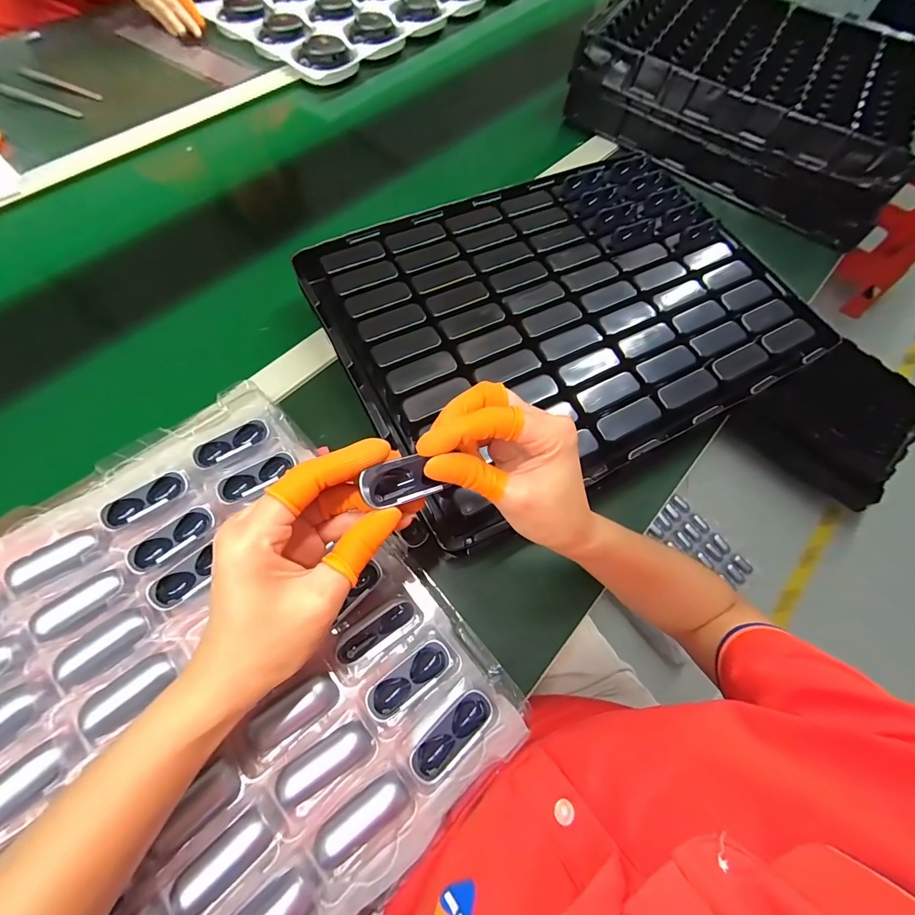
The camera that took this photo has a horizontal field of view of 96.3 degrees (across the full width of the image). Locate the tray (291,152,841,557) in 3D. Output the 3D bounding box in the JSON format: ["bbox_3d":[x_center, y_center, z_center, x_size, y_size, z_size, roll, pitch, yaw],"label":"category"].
[{"bbox_3d":[0.114,-0.156,0.429,0.467,0.054,0.342,-25,68,-13],"label":"tray"}]

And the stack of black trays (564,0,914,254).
[{"bbox_3d":[0.444,-0.556,0.620,0.458,0.110,0.365,35,68,11],"label":"stack of black trays"}]

